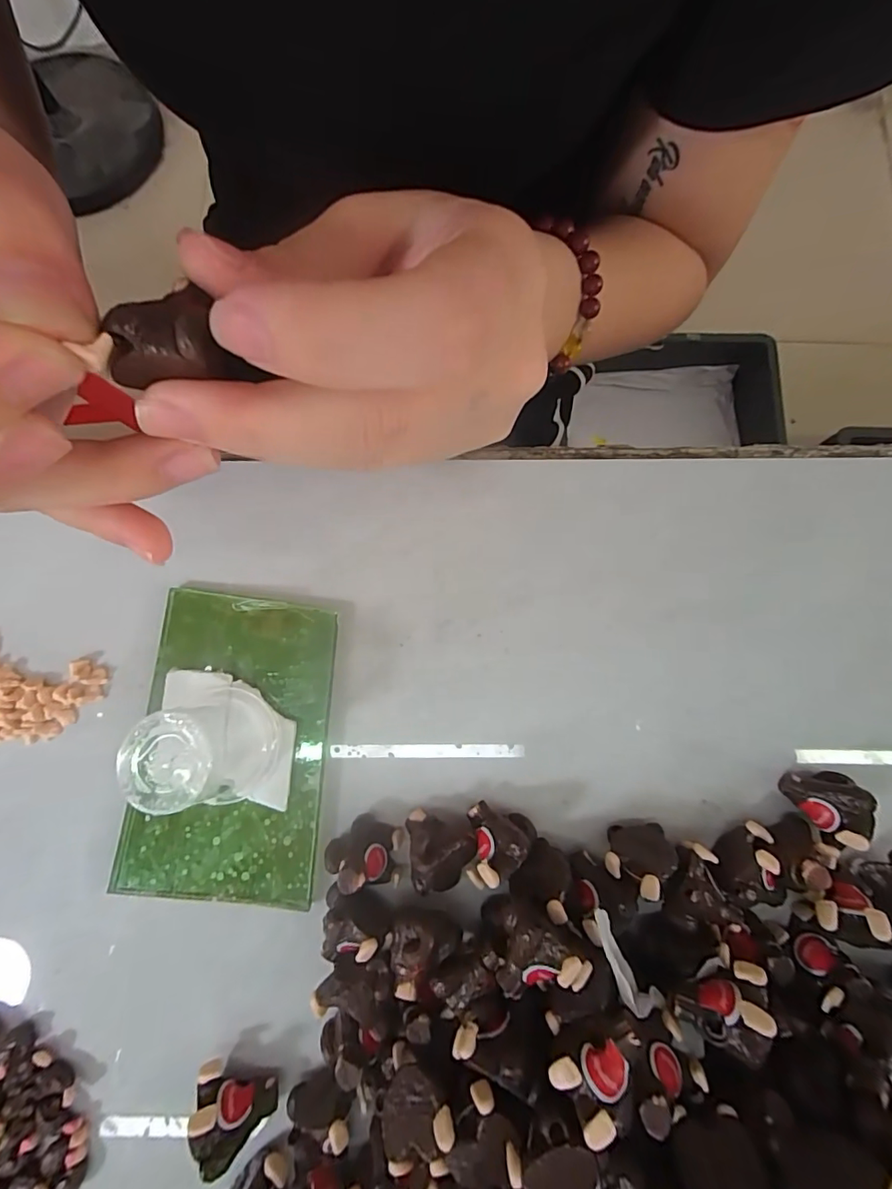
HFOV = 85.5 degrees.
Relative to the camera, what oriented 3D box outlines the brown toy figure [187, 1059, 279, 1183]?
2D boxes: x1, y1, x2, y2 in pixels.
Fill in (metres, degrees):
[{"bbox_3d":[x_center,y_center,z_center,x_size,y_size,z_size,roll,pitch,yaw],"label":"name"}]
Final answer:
[{"bbox_3d":[-0.067,0.157,0.146,0.024,0.021,0.016,25,81,5],"label":"brown toy figure"}]

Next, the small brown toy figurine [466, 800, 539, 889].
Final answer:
[{"bbox_3d":[0.016,0.083,0.158,0.019,0.021,0.023,15,80,3],"label":"small brown toy figurine"}]

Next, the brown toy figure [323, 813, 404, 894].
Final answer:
[{"bbox_3d":[-0.026,0.085,0.159,0.025,0.020,0.018,18,80,4],"label":"brown toy figure"}]

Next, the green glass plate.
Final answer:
[{"bbox_3d":[-0.075,0.053,0.172,0.067,0.006,0.102,6,79,2],"label":"green glass plate"}]

